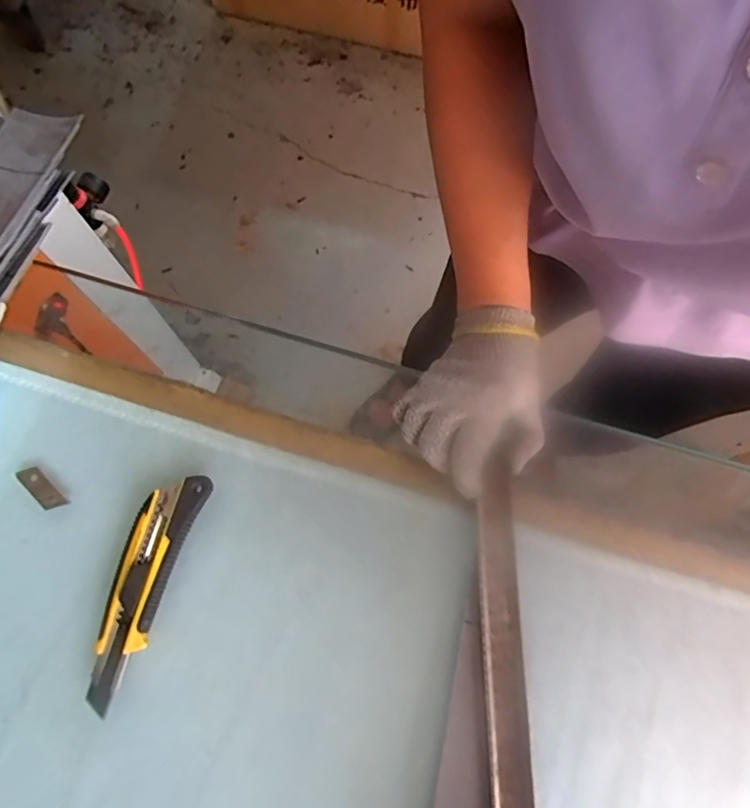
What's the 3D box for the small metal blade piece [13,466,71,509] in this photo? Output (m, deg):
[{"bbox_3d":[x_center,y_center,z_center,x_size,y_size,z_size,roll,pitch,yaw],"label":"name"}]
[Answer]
[{"bbox_3d":[-0.263,0.066,0.407,0.049,0.006,0.019,39,78,11],"label":"small metal blade piece"}]

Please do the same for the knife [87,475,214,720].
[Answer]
[{"bbox_3d":[-0.168,0.129,0.378,0.040,0.023,0.161,18,75,6],"label":"knife"}]

